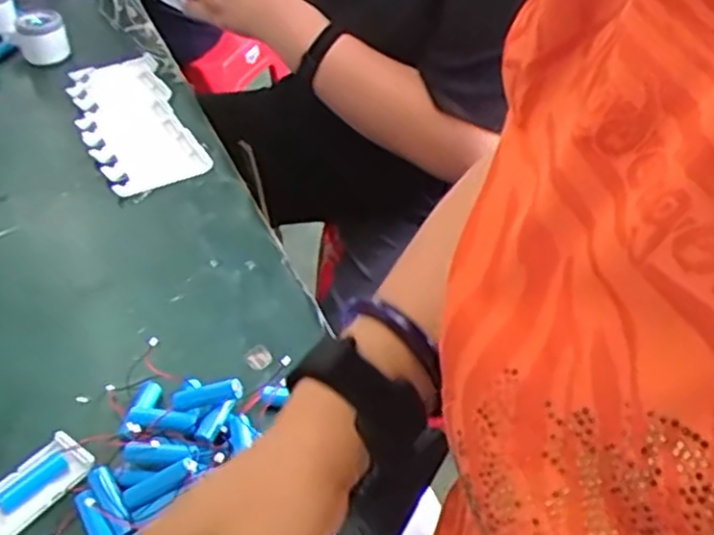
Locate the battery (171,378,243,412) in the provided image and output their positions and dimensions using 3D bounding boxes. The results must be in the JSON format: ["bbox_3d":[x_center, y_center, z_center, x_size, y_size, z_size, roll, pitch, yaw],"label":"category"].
[{"bbox_3d":[-0.104,0.088,0.510,0.051,0.013,0.016,-14,40,8],"label":"battery"}]

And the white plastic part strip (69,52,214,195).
[{"bbox_3d":[-0.254,-0.173,0.823,0.106,0.027,0.259,-16,44,-20],"label":"white plastic part strip"}]

